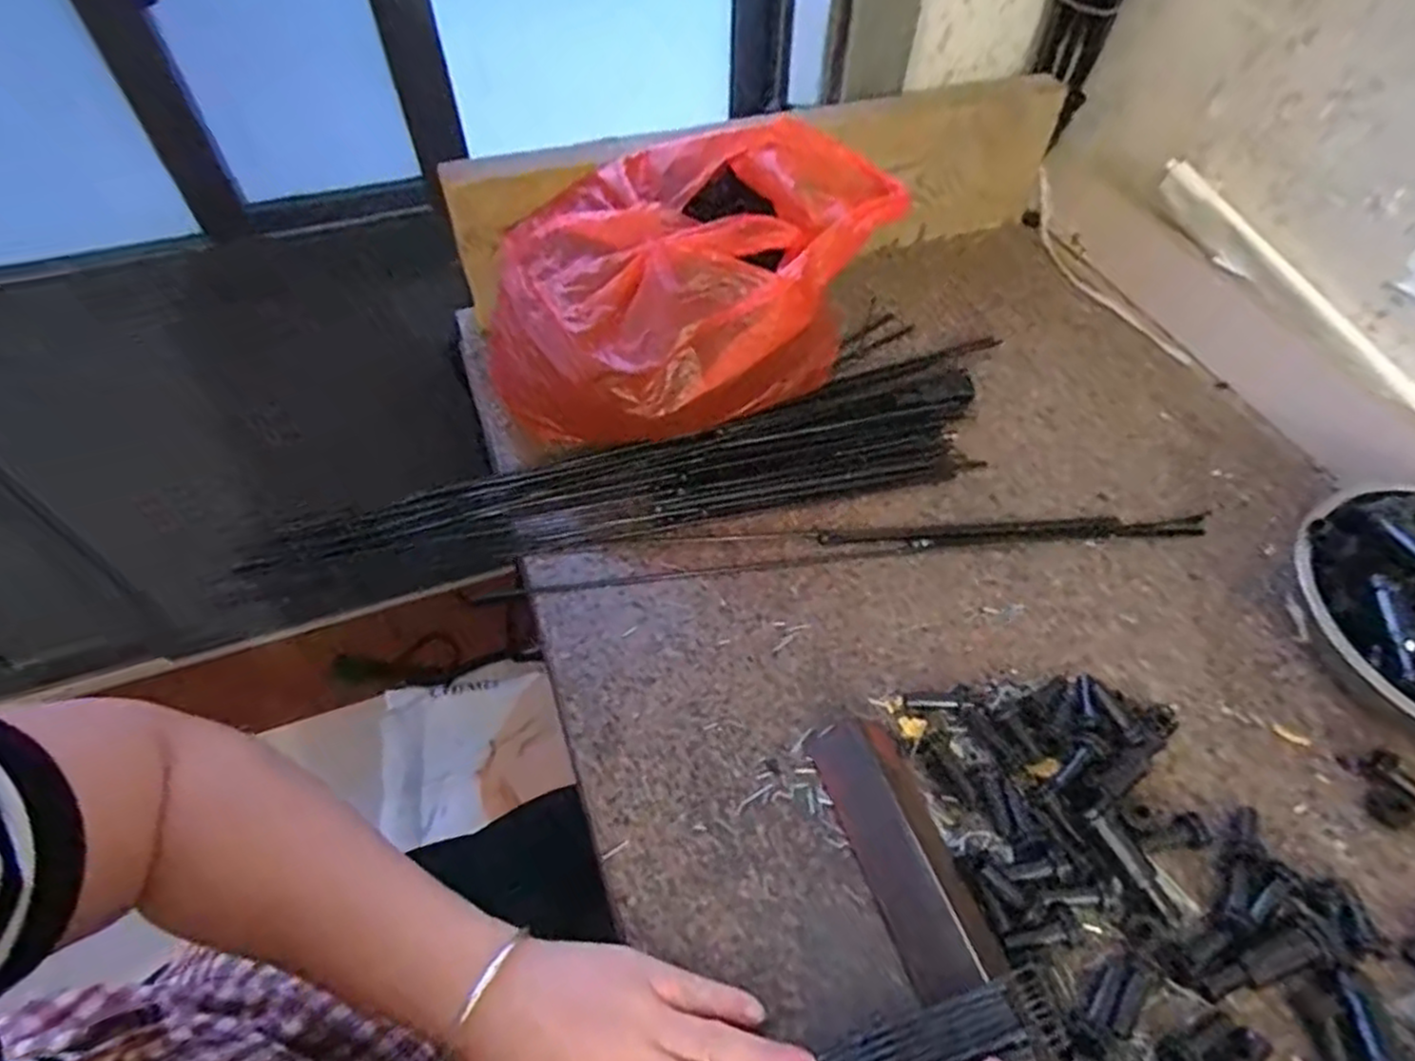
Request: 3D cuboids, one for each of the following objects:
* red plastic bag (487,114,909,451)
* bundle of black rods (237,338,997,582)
[{"bbox_3d":[-0.018,-0.185,0.533,0.263,0.145,0.203,-31,59,-22],"label":"red plastic bag"},{"bbox_3d":[-0.030,-0.039,0.540,0.551,0.024,0.117,-16,55,-13],"label":"bundle of black rods"}]

